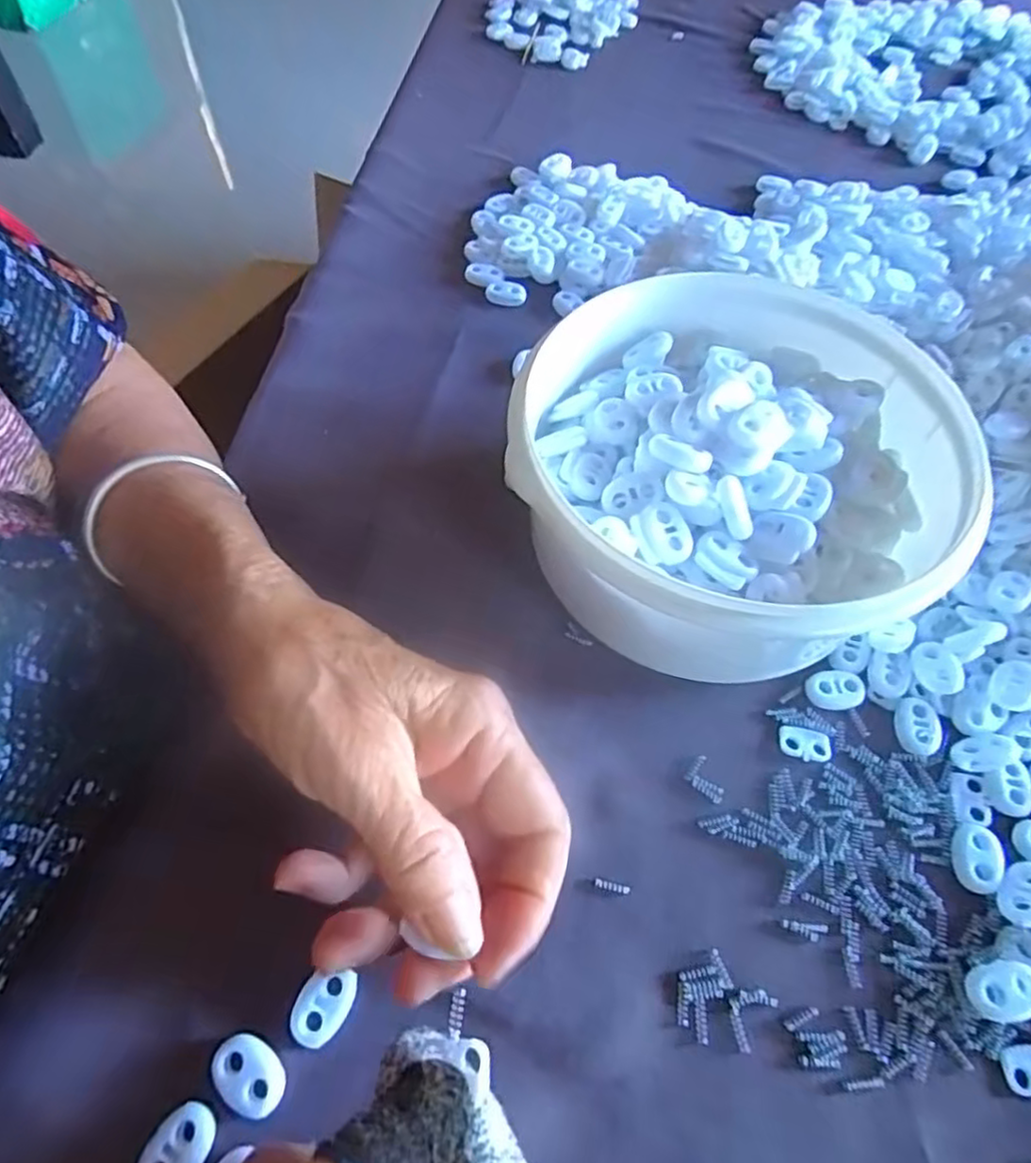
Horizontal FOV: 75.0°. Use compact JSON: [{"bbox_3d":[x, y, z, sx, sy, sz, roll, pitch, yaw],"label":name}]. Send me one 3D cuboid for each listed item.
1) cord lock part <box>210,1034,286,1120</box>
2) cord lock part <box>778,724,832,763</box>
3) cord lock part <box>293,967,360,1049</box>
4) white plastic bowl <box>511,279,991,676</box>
[{"bbox_3d":[-0.077,0.142,0.193,0.022,0.004,0.015,31,64,16],"label":"cord lock part"},{"bbox_3d":[0.109,0.060,0.251,0.019,0.004,0.012,15,60,8],"label":"cord lock part"},{"bbox_3d":[-0.059,0.130,0.205,0.015,0.007,0.021,24,62,13],"label":"cord lock part"},{"bbox_3d":[0.080,-0.037,0.265,0.160,0.075,0.155,2,59,-3],"label":"white plastic bowl"}]

